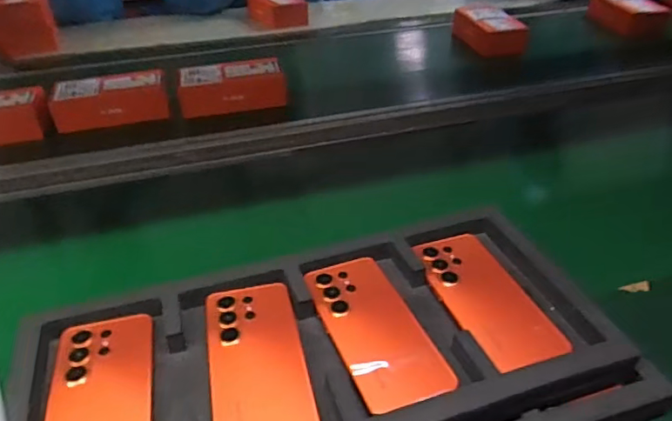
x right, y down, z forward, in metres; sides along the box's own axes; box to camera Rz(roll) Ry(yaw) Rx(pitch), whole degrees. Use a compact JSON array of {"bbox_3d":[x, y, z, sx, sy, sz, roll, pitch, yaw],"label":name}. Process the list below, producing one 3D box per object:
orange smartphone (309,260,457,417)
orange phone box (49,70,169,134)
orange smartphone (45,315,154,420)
[{"bbox_3d":[0.034,0.103,0.477,0.075,0.009,0.166,-13,38,-15],"label":"orange smartphone"},{"bbox_3d":[-0.394,-0.201,0.949,0.195,0.053,0.095,-12,38,-13],"label":"orange phone box"},{"bbox_3d":[-0.186,0.148,0.423,0.077,0.008,0.163,-10,37,-11],"label":"orange smartphone"}]

